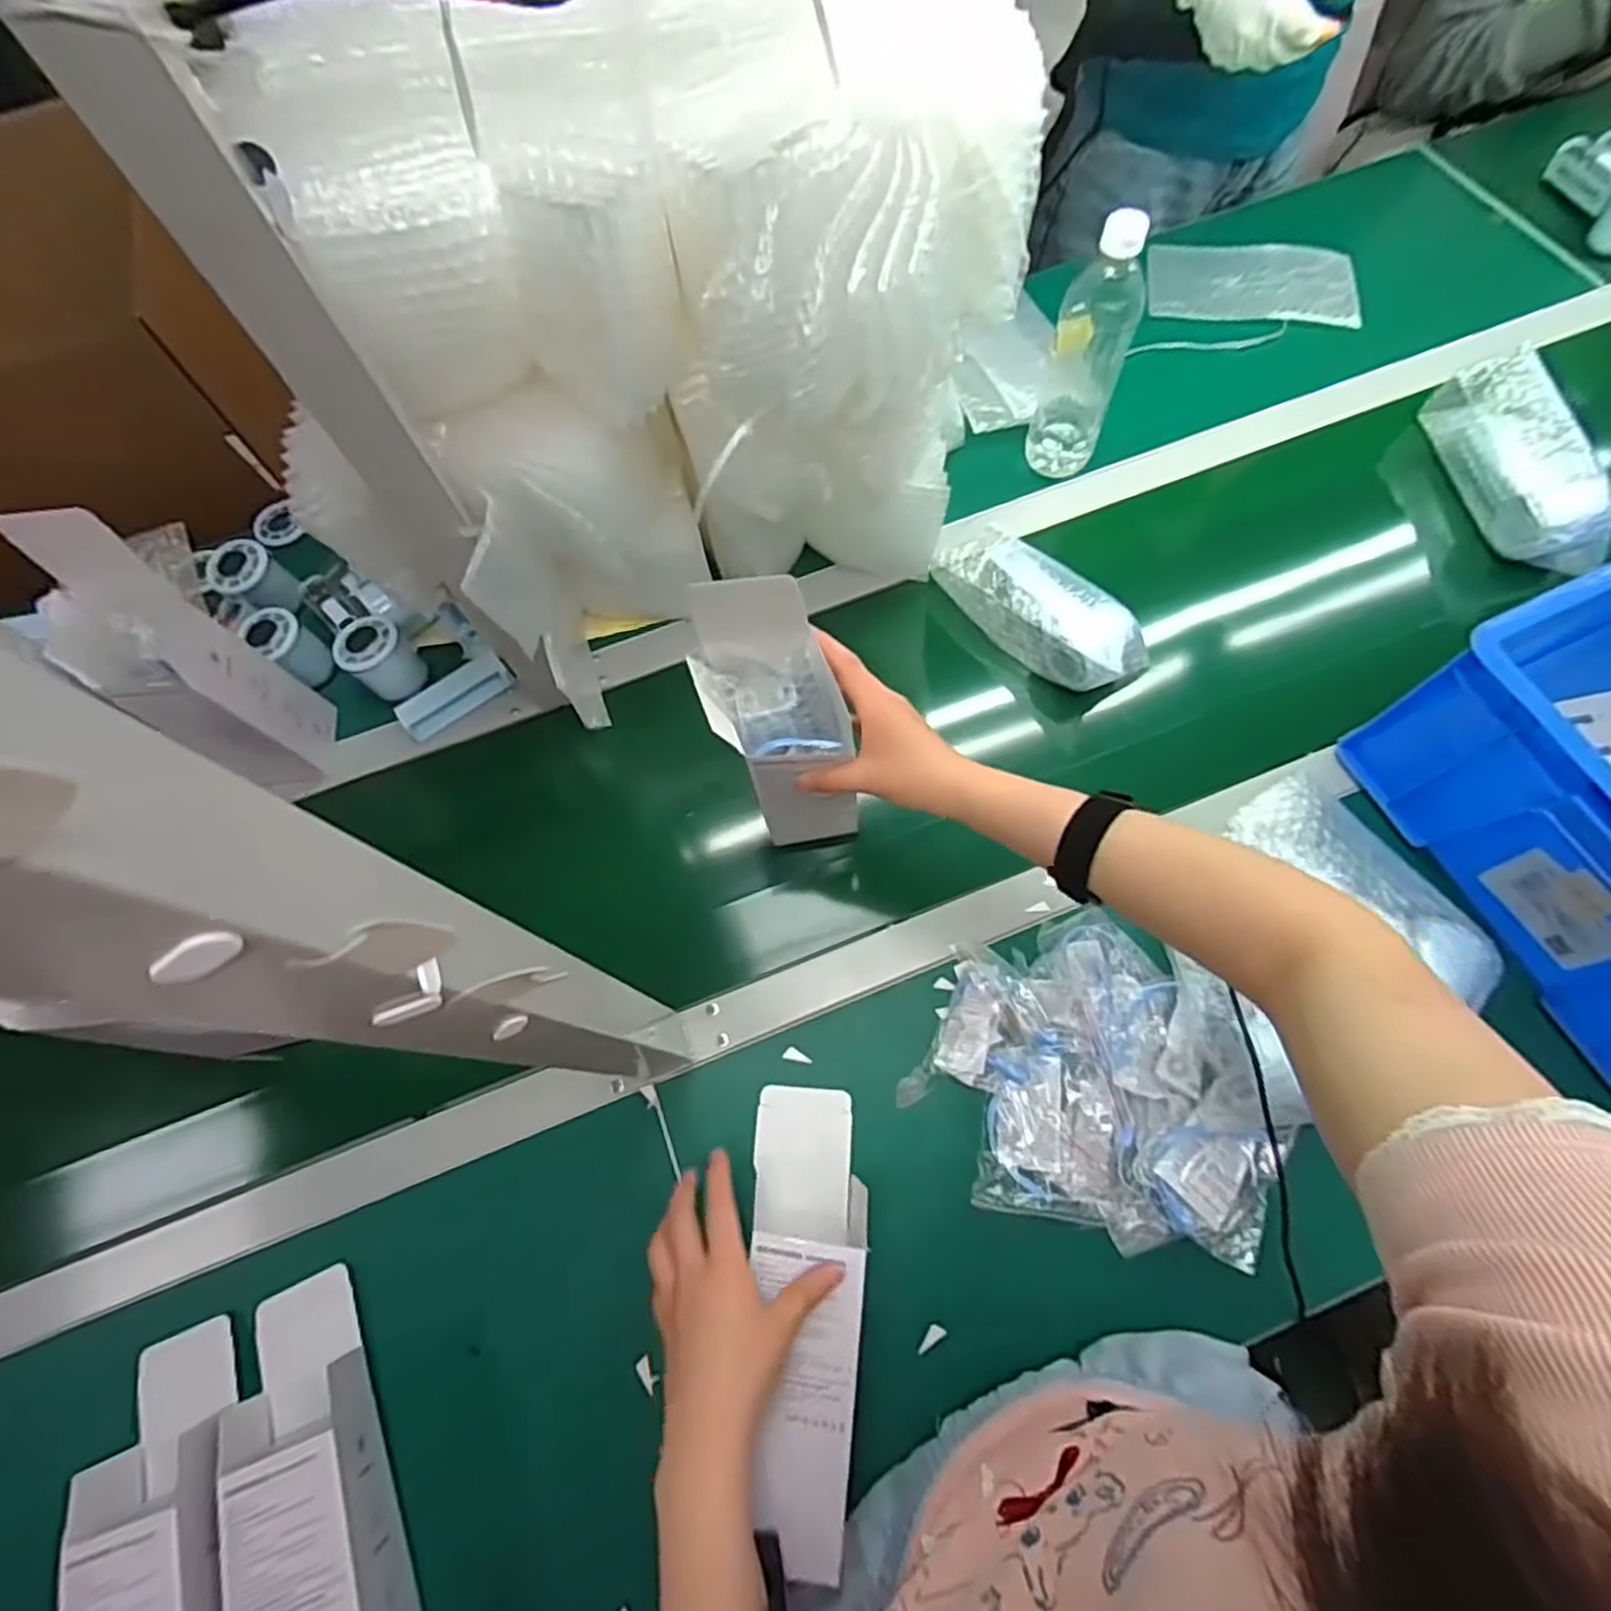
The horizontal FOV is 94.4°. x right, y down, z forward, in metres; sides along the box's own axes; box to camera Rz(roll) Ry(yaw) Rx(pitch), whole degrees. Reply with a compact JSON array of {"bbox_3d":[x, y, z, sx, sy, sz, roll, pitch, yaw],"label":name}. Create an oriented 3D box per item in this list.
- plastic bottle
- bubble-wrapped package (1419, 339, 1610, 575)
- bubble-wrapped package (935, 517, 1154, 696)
[{"bbox_3d":[0.254,-0.408,0.668,0.071,0.217,0.062,29,72,13],"label":"plastic bottle"},{"bbox_3d":[0.659,-0.316,0.682,0.061,0.070,0.207,-8,68,-1],"label":"bubble-wrapped package"},{"bbox_3d":[0.211,-0.179,0.669,0.071,0.072,0.195,-38,72,-12],"label":"bubble-wrapped package"}]

